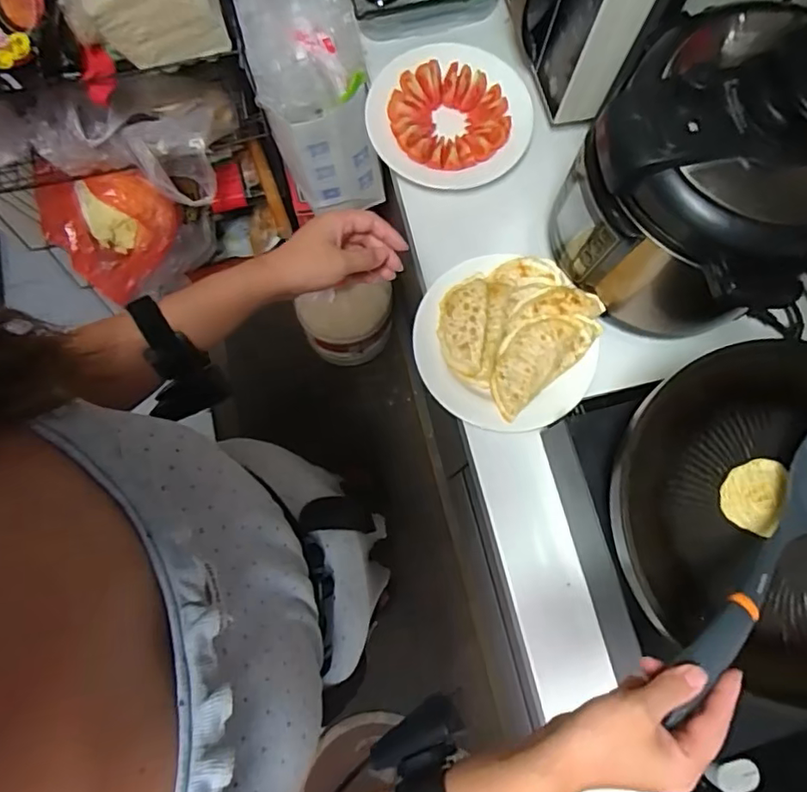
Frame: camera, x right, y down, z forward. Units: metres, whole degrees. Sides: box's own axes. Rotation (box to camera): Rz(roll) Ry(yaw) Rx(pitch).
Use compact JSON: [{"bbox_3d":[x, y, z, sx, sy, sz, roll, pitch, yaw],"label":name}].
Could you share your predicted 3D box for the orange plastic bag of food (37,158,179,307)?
[{"bbox_3d":[-0.496,-0.295,0.952,0.144,0.172,0.186,44,79,8],"label":"orange plastic bag of food"}]

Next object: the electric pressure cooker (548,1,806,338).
[{"bbox_3d":[0.333,-0.229,0.591,0.272,0.267,0.244,-42,81,-10],"label":"electric pressure cooker"}]

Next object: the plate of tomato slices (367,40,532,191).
[{"bbox_3d":[0.068,-0.382,0.758,0.198,0.037,0.225,44,79,8],"label":"plate of tomato slices"}]

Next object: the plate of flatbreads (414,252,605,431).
[{"bbox_3d":[0.126,-0.068,0.677,0.211,0.044,0.209,0,77,-2],"label":"plate of flatbreads"}]

